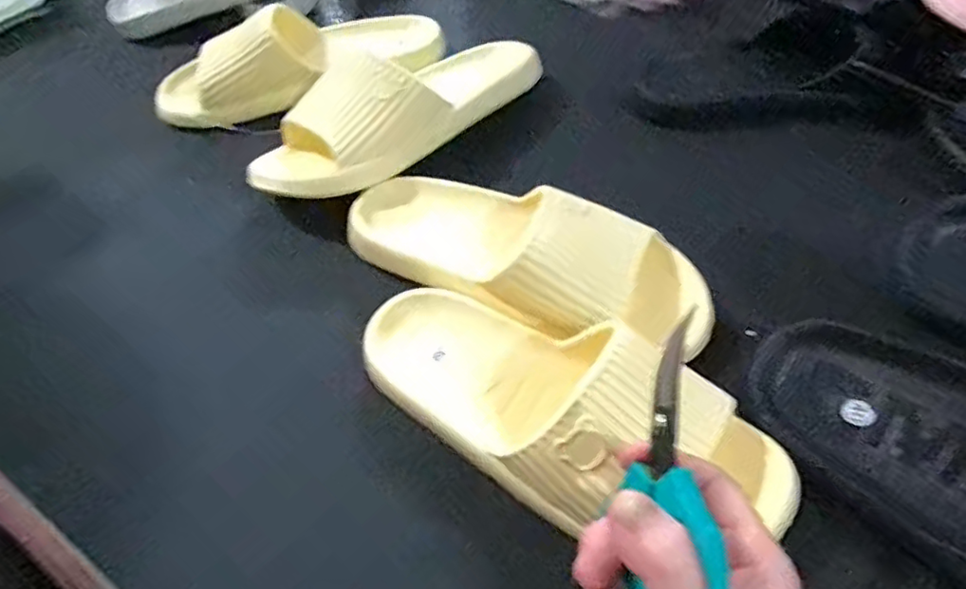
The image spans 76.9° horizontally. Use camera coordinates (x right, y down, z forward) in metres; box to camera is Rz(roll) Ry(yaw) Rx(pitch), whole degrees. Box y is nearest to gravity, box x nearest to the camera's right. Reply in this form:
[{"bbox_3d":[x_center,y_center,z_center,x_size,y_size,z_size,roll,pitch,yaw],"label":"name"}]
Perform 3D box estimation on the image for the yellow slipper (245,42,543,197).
[{"bbox_3d":[-0.068,-0.159,0.486,0.249,0.066,0.102,-39,60,-23],"label":"yellow slipper"}]

